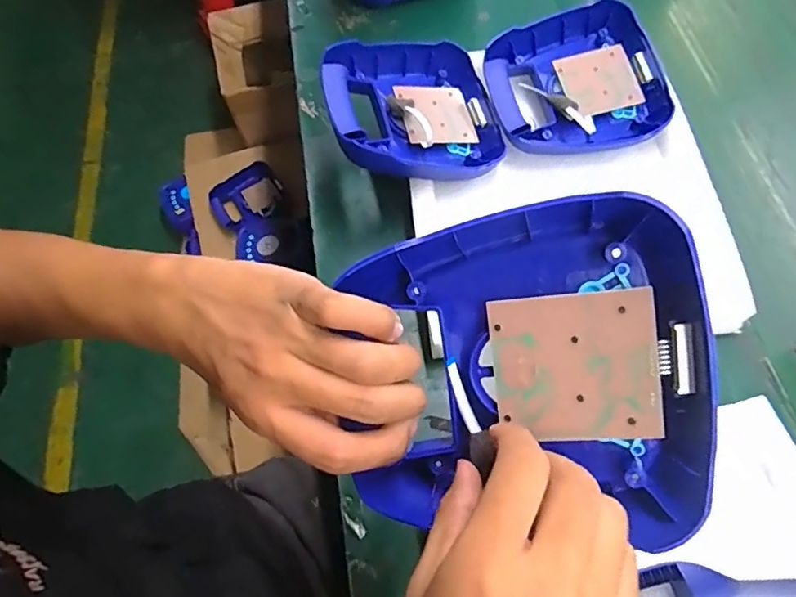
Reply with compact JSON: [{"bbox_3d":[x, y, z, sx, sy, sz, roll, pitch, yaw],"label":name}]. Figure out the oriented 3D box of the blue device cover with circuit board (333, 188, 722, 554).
[{"bbox_3d":[0.064,0.035,0.274,0.172,0.043,0.164,-5,91,14],"label":"blue device cover with circuit board"}]

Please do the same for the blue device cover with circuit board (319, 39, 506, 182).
[{"bbox_3d":[0.010,-0.194,0.553,0.183,0.039,0.167,-8,70,-26],"label":"blue device cover with circuit board"}]

